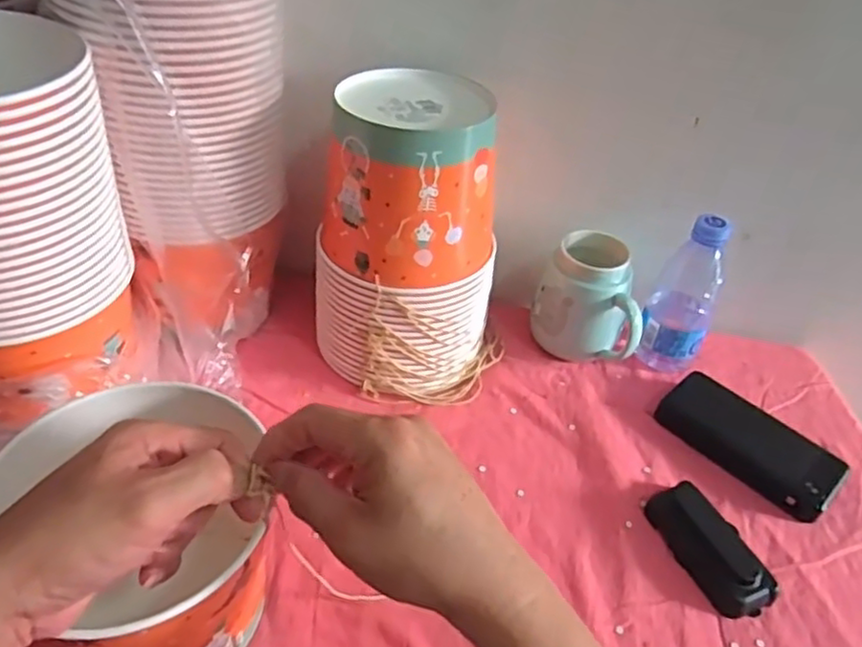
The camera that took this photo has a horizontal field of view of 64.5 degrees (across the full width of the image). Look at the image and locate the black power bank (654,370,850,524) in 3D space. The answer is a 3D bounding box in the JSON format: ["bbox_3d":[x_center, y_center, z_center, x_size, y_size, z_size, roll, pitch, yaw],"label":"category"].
[{"bbox_3d":[0.282,0.105,0.608,0.057,0.035,0.154,-30,53,-35],"label":"black power bank"}]

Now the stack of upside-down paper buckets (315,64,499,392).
[{"bbox_3d":[-0.021,-0.071,0.607,0.157,0.244,0.148,7,41,0],"label":"stack of upside-down paper buckets"}]

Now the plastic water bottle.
[{"bbox_3d":[0.247,-0.026,0.659,0.062,0.163,0.053,24,44,19],"label":"plastic water bottle"}]

